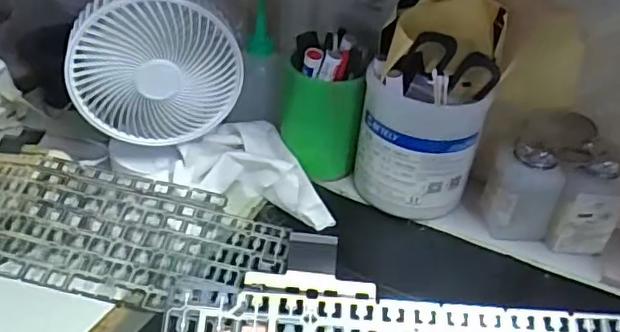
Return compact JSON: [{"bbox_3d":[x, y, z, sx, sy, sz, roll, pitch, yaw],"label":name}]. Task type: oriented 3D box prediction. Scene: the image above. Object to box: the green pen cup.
[{"bbox_3d":[0.008,-0.062,0.609,0.077,0.135,0.073,5,37,-3],"label":"green pen cup"}]

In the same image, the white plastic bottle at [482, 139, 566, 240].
[{"bbox_3d":[0.203,0.020,0.565,0.055,0.091,0.054,7,37,0],"label":"white plastic bottle"}]

